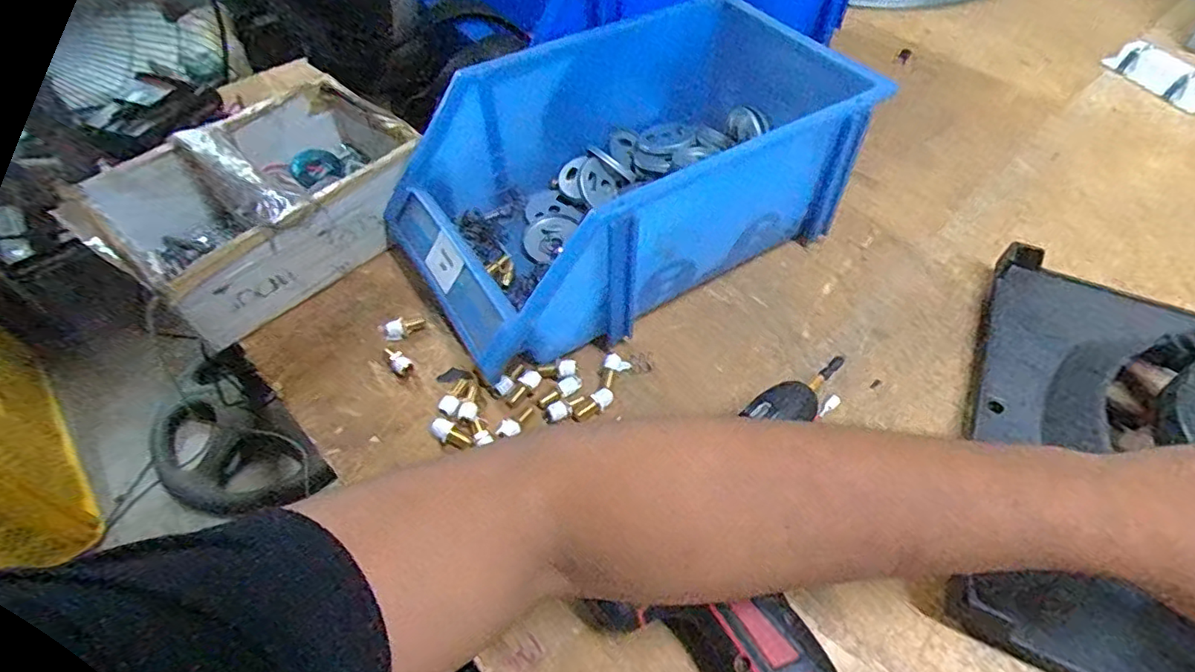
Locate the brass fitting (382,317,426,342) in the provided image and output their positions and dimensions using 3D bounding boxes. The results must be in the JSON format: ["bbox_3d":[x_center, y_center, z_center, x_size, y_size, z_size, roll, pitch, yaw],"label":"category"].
[{"bbox_3d":[-0.143,-0.005,0.438,0.030,0.012,0.012,-20,55,-14],"label":"brass fitting"}]

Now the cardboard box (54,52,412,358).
[{"bbox_3d":[-0.256,-0.111,0.478,0.156,0.091,0.227,34,60,24],"label":"cardboard box"}]

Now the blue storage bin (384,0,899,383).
[{"bbox_3d":[0.024,-0.124,0.455,0.335,0.128,0.192,-27,57,-19],"label":"blue storage bin"}]

